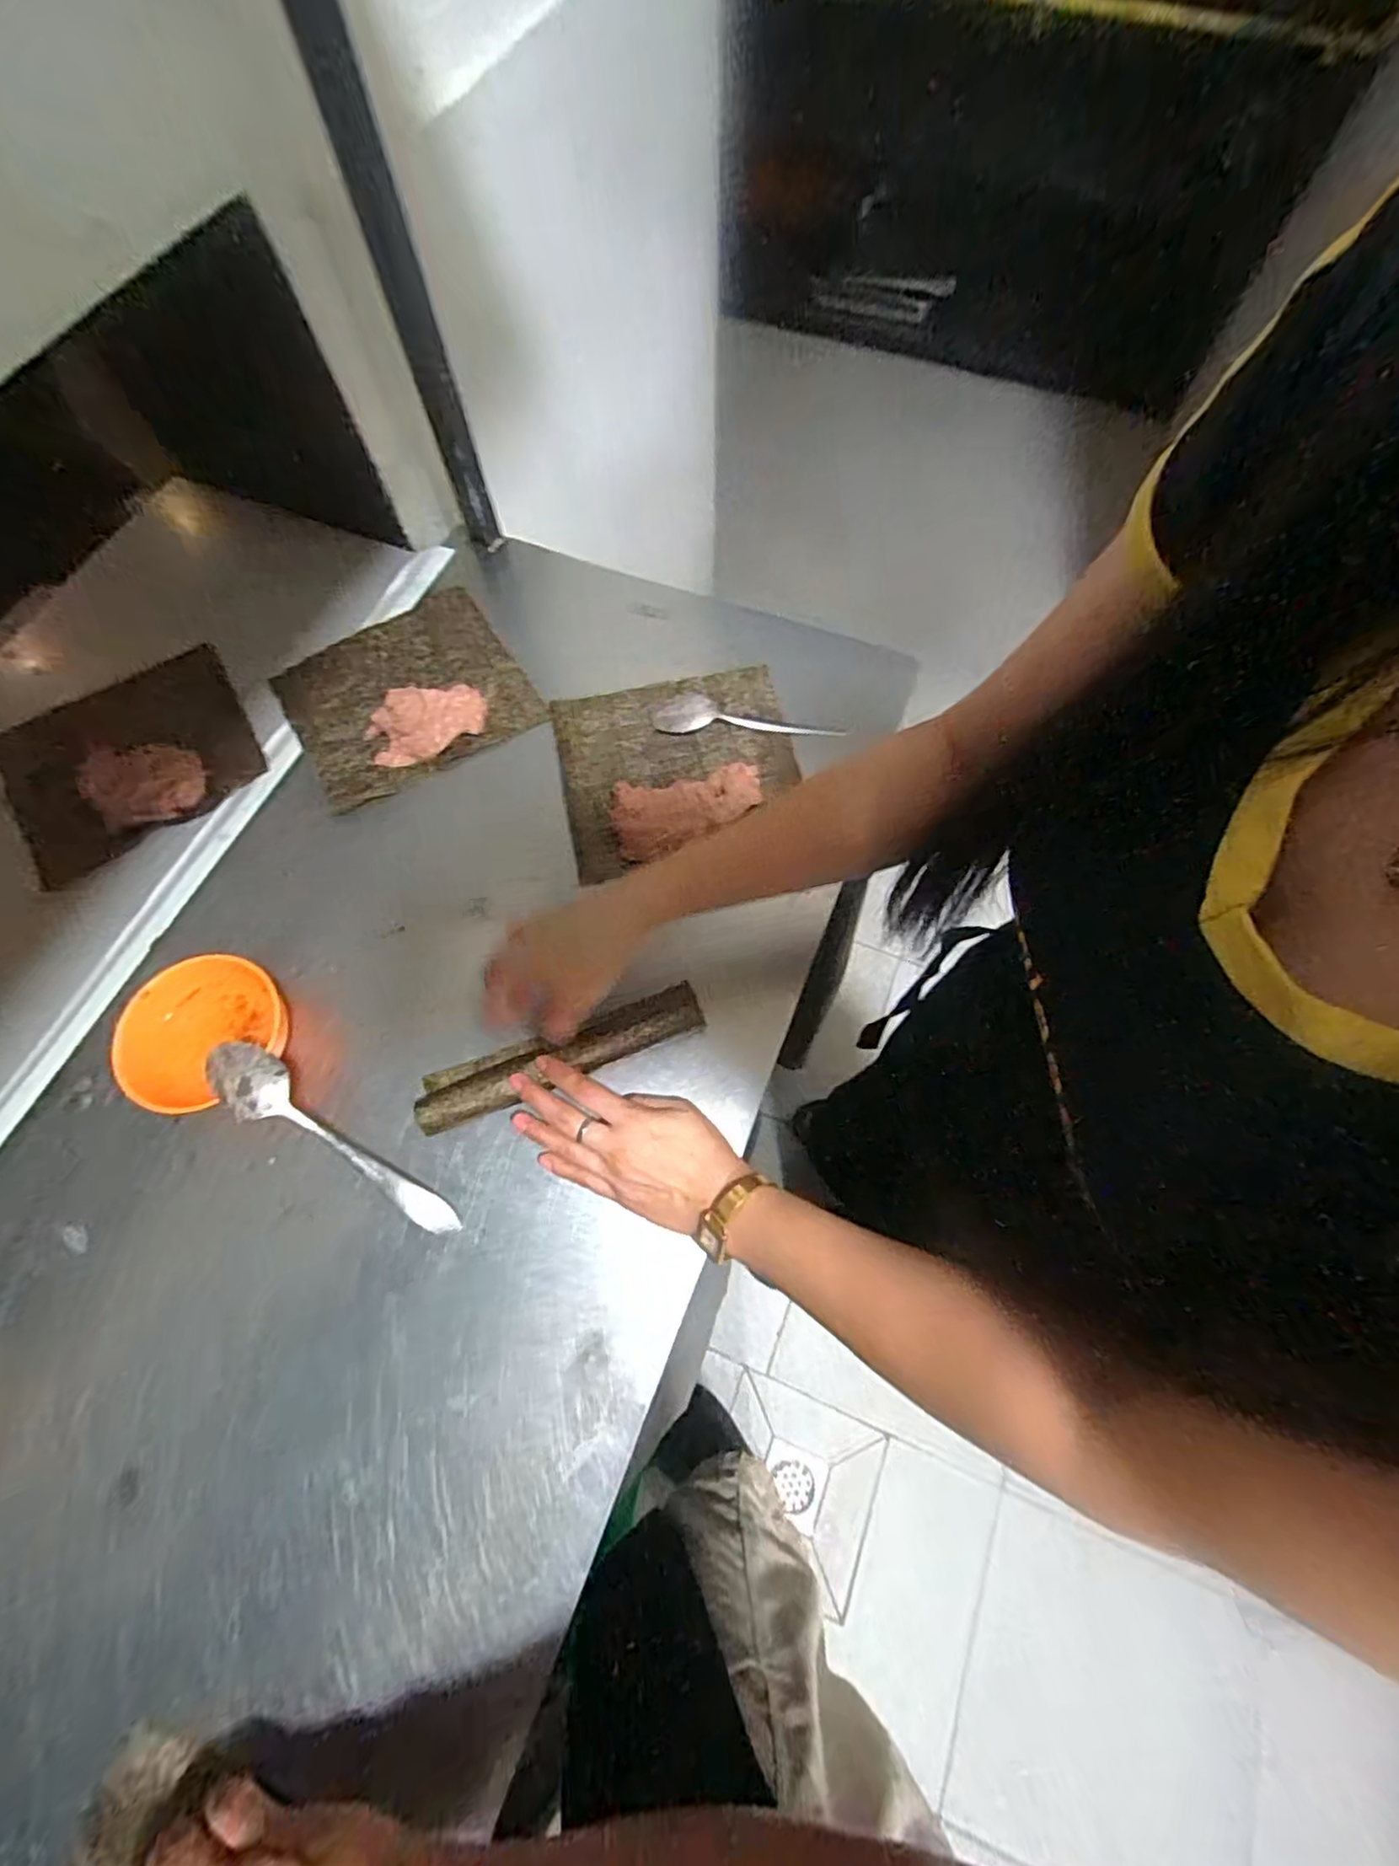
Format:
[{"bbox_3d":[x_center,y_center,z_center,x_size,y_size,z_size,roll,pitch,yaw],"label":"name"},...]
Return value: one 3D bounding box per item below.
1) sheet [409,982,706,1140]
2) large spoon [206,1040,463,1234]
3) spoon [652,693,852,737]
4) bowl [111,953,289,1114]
[{"bbox_3d":[-0.098,0.085,0.473,0.202,0.024,0.044,-20,69,-3],"label":"sheet"},{"bbox_3d":[-0.240,0.137,0.438,0.192,0.018,0.036,38,73,-5],"label":"large spoon"},{"bbox_3d":[0.042,-0.195,0.586,0.162,0.015,0.041,1,68,0],"label":"spoon"},{"bbox_3d":[-0.350,0.070,0.472,0.094,0.052,0.106,27,70,10],"label":"bowl"}]

